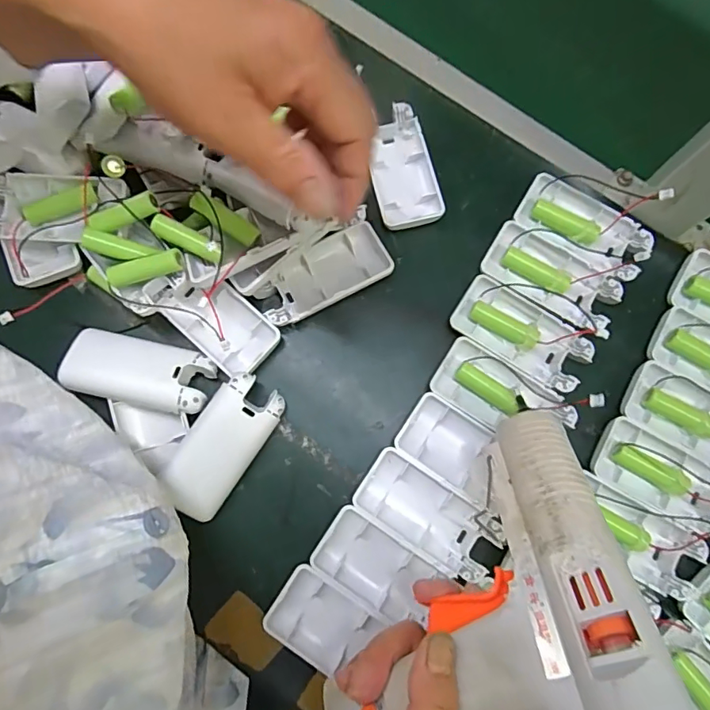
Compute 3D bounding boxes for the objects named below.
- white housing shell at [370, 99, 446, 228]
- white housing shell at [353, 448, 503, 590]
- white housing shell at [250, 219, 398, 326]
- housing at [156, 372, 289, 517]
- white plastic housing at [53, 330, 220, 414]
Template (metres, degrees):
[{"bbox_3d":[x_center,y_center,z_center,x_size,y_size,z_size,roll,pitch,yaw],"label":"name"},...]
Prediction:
[{"bbox_3d":[0.035,-0.138,0.369,0.043,0.014,0.094,-13,81,-2],"label":"white housing shell"},{"bbox_3d":[0.050,0.106,0.322,0.099,0.012,0.045,35,82,5],"label":"white housing shell"},{"bbox_3d":[-0.023,-0.056,0.352,0.093,0.016,0.045,-28,82,-5],"label":"white housing shell"},{"bbox_3d":[-0.087,0.059,0.321,0.044,0.010,0.093,35,85,-11],"label":"housing"},{"bbox_3d":[-0.143,0.012,0.332,0.094,0.023,0.042,13,81,2],"label":"white plastic housing"}]

